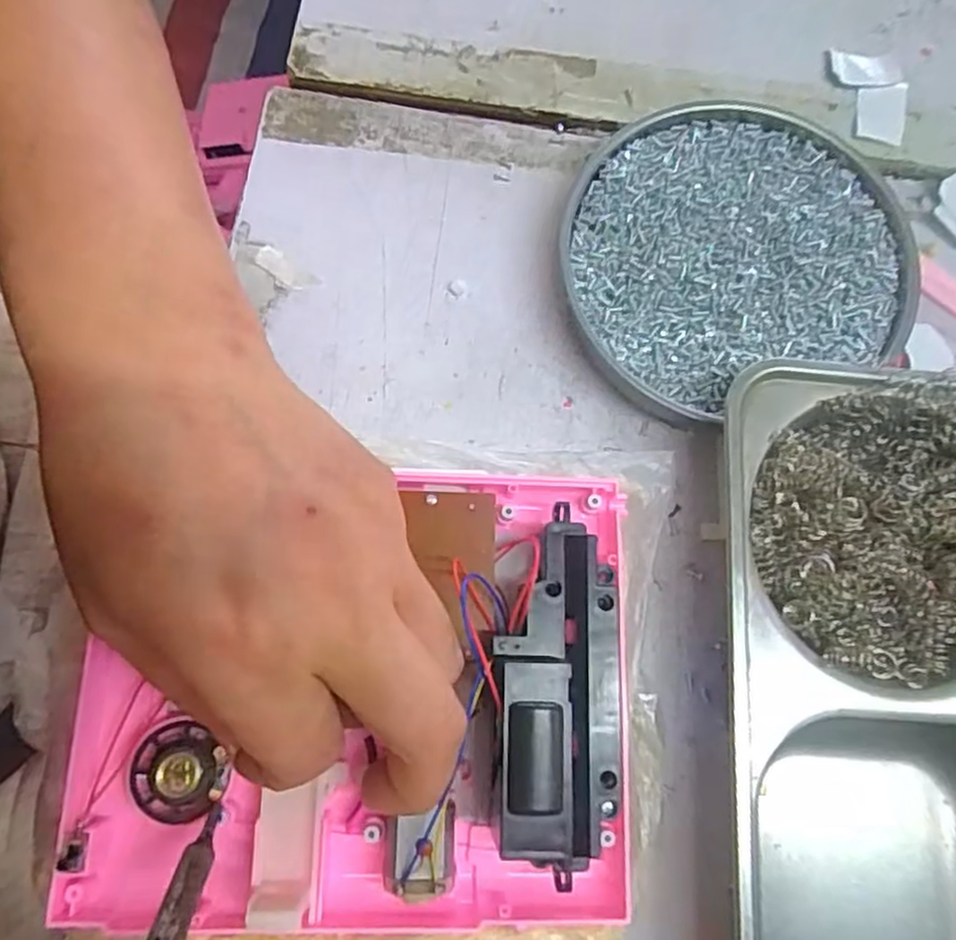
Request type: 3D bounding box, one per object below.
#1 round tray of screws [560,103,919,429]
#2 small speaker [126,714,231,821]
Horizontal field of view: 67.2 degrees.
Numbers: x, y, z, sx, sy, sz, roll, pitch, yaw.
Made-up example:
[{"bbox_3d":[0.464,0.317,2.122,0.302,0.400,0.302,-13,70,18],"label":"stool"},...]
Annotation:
[{"bbox_3d":[0.100,-0.086,0.289,0.129,0.022,0.120,0,76,0],"label":"round tray of screws"},{"bbox_3d":[-0.090,0.089,0.210,0.028,0.014,0.029,0,76,0],"label":"small speaker"}]

